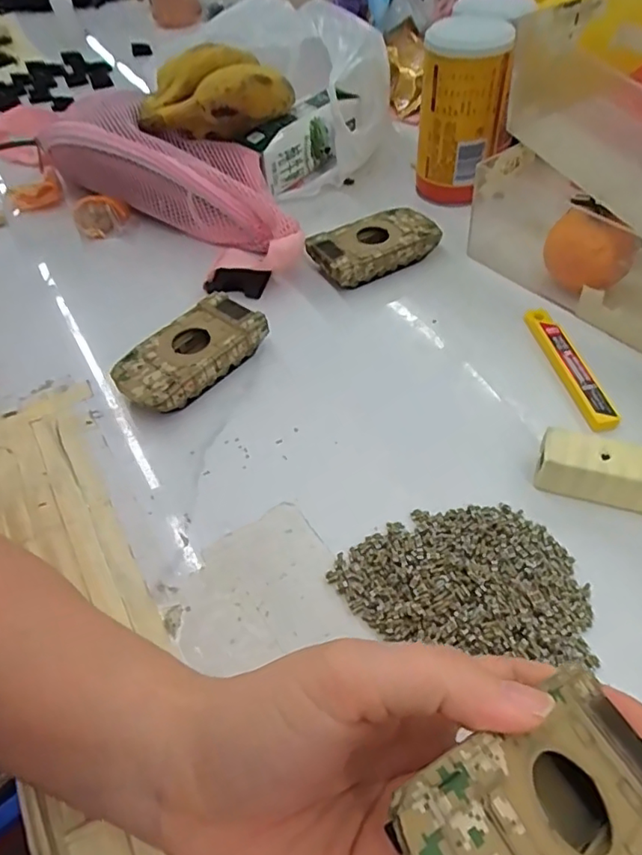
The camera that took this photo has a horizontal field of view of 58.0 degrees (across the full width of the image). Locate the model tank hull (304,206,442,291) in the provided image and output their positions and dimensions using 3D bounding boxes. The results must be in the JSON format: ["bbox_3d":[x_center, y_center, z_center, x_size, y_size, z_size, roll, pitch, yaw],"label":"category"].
[{"bbox_3d":[0.042,-0.137,0.439,0.095,0.025,0.046,-24,52,-14],"label":"model tank hull"}]

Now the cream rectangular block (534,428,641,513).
[{"bbox_3d":[0.146,0.023,0.294,0.067,0.026,0.026,16,53,18],"label":"cream rectangular block"}]

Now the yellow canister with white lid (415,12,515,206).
[{"bbox_3d":[0.110,-0.250,0.463,0.066,0.119,0.054,6,51,11],"label":"yellow canister with white lid"}]

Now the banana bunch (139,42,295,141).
[{"bbox_3d":[-0.085,-0.266,0.475,0.121,0.078,0.050,-9,49,-4],"label":"banana bunch"}]

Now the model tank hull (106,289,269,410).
[{"bbox_3d":[-0.083,-0.046,0.373,0.048,0.028,0.095,32,59,28],"label":"model tank hull"}]

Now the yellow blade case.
[{"bbox_3d":[0.152,-0.041,0.358,0.019,0.007,0.106,-10,50,-3],"label":"yellow blade case"}]

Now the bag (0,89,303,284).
[{"bbox_3d":[-0.168,-0.235,0.506,0.391,0.081,0.101,31,59,27],"label":"bag"}]

